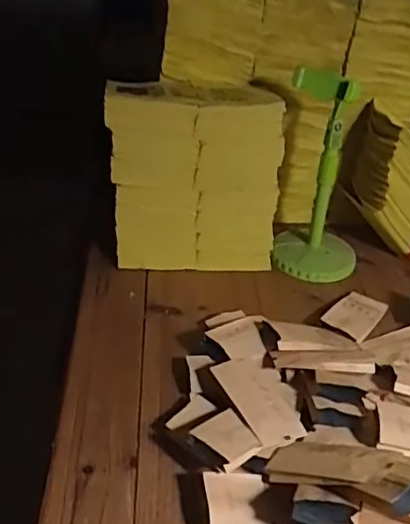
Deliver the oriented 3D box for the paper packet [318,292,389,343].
[{"bbox_3d":[0.195,0.067,0.788,0.055,0.007,0.103,31,35,21],"label":"paper packet"}]

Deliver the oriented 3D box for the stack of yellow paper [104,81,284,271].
[{"bbox_3d":[-0.019,-0.124,0.849,0.218,0.245,0.118,-6,35,-10],"label":"stack of yellow paper"}]

